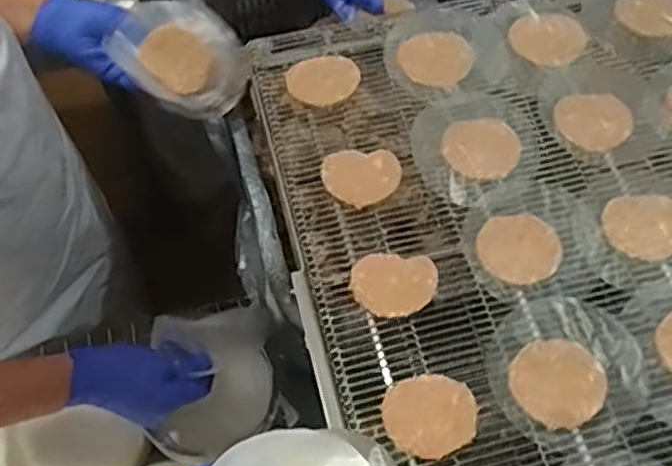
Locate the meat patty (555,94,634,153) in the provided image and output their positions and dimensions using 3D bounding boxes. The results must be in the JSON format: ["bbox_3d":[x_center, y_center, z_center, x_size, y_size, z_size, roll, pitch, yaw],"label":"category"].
[{"bbox_3d":[0.245,-0.108,0.667,0.069,0.004,0.066,0,63,0],"label":"meat patty"}]

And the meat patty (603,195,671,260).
[{"bbox_3d":[0.273,-0.006,0.617,0.071,0.004,0.060,-1,63,0],"label":"meat patty"}]

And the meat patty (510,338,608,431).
[{"bbox_3d":[0.176,0.117,0.554,0.068,0.005,0.068,0,63,0],"label":"meat patty"}]

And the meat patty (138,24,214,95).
[{"bbox_3d":[-0.168,-0.187,0.749,0.075,0.010,0.063,42,112,-6],"label":"meat patty"}]

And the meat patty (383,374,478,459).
[{"bbox_3d":[0.073,0.140,0.541,0.069,0.011,0.064,0,63,0],"label":"meat patty"}]

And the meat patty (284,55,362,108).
[{"bbox_3d":[-0.012,-0.148,0.689,0.071,0.018,0.054,-20,64,-10],"label":"meat patty"}]

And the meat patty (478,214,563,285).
[{"bbox_3d":[0.159,0.013,0.607,0.069,0.004,0.064,0,63,0],"label":"meat patty"}]

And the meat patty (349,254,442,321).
[{"bbox_3d":[0.050,0.043,0.595,0.072,0.008,0.058,-13,63,-6],"label":"meat patty"}]

